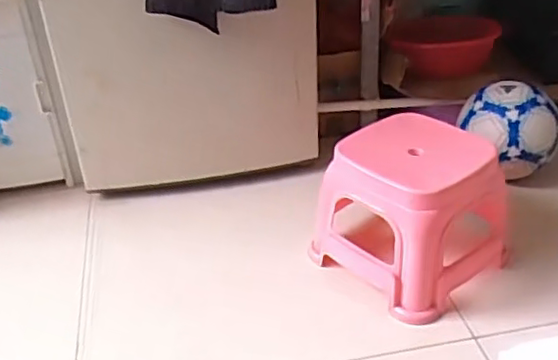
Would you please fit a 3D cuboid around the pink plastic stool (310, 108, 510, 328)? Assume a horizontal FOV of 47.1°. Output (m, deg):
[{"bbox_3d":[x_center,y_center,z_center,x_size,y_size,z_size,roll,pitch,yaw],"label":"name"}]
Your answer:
[{"bbox_3d":[0.224,0.052,1.095,0.241,0.227,0.266,-28,41,-33],"label":"pink plastic stool"}]

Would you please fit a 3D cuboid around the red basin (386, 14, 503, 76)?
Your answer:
[{"bbox_3d":[0.378,-0.313,1.464,0.245,0.084,0.248,-2,33,1],"label":"red basin"}]

